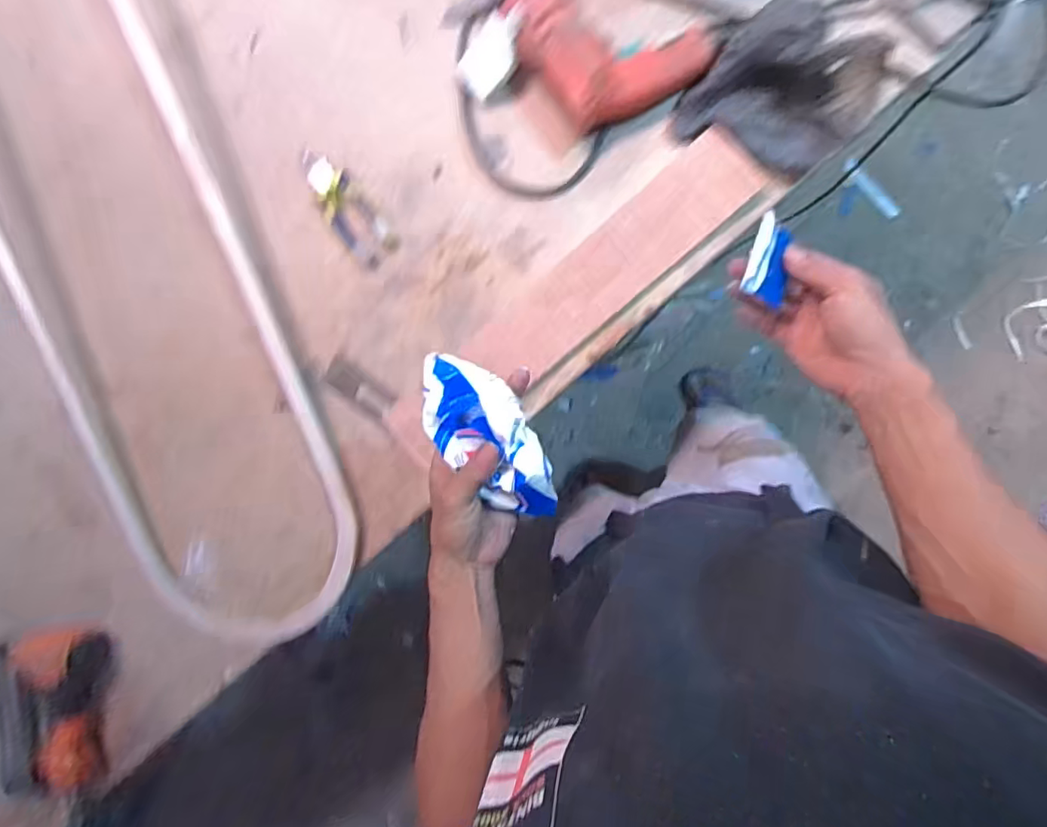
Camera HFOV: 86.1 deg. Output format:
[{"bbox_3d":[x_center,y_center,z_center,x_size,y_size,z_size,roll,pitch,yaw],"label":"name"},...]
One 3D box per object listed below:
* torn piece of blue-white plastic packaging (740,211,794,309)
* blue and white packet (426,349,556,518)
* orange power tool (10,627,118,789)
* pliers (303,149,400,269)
[{"bbox_3d":[0.209,-0.130,0.474,0.033,0.020,0.069,12,92,7],"label":"torn piece of blue-white plastic packaging"},{"bbox_3d":[-0.027,0.023,0.467,0.074,0.044,0.158,-37,93,6],"label":"blue and white packet"},{"bbox_3d":[-0.599,0.382,0.731,0.108,0.061,0.207,-8,89,8],"label":"orange power tool"},{"bbox_3d":[-0.217,-0.252,0.688,0.056,0.012,0.148,-37,98,6],"label":"pliers"}]

